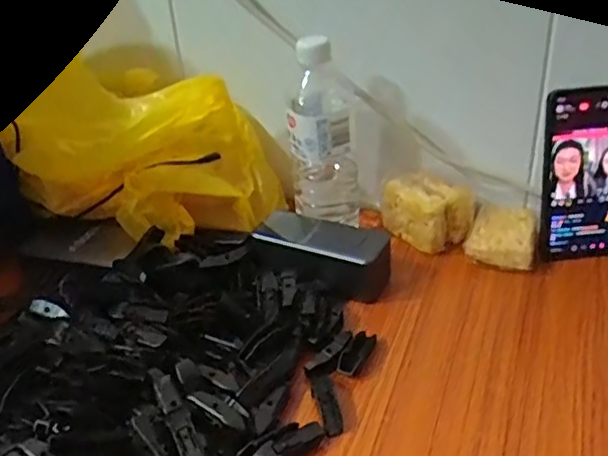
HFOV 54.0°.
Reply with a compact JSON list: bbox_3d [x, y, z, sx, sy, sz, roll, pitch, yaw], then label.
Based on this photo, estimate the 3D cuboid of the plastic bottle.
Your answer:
[{"bbox_3d":[0.021,-0.094,0.611,0.068,0.191,0.062,-3,32,2],"label":"plastic bottle"}]

